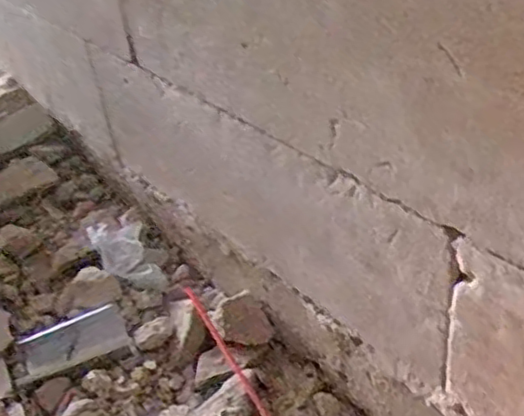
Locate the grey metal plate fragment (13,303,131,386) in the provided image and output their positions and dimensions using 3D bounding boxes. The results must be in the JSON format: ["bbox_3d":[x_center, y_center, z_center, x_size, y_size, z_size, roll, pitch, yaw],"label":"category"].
[{"bbox_3d":[-0.253,0.176,0.892,0.141,0.009,0.069,-18,58,-14],"label":"grey metal plate fragment"}]

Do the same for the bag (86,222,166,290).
[{"bbox_3d":[-0.202,0.067,1.002,0.148,0.040,0.074,41,53,15],"label":"bag"}]

